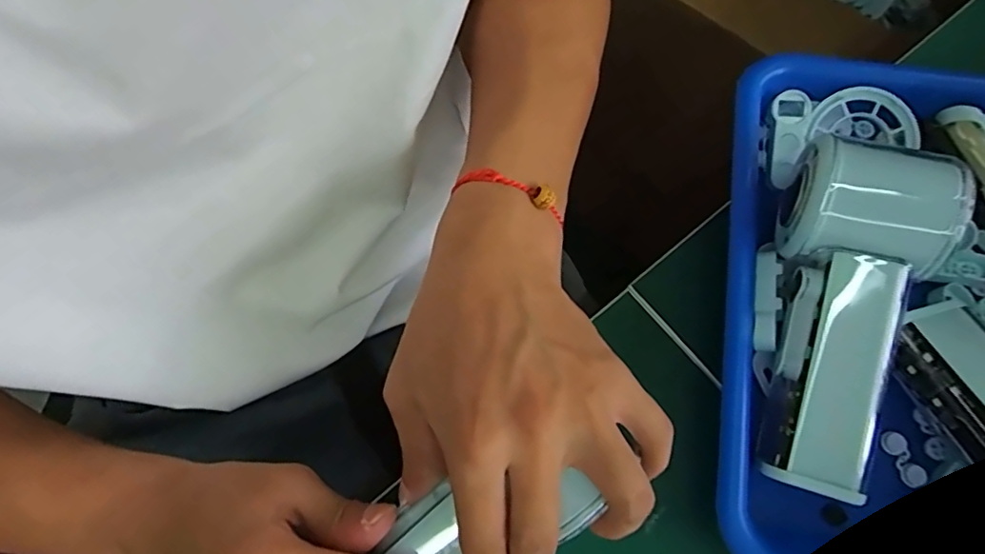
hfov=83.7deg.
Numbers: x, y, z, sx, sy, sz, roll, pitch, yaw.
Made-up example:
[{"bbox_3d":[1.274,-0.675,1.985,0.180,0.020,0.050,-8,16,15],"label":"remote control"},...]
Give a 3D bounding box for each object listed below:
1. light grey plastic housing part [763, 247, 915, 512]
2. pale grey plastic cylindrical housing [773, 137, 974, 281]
[{"bbox_3d":[0.145,0.041,0.233,0.031,0.027,0.098,18,88,5],"label":"light grey plastic housing part"},{"bbox_3d":[0.163,-0.029,0.242,0.058,0.047,0.049,19,75,6],"label":"pale grey plastic cylindrical housing"}]

